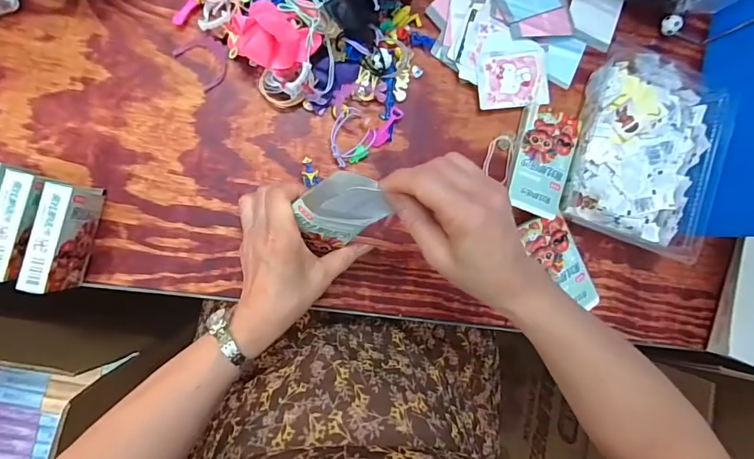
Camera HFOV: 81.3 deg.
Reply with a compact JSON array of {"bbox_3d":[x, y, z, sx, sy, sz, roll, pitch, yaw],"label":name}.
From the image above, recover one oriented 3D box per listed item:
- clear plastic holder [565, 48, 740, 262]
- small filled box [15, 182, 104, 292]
[{"bbox_3d":[0.312,-0.103,0.512,0.157,0.055,0.237,17,86,-9],"label":"clear plastic holder"},{"bbox_3d":[-0.281,0.007,0.397,0.023,0.070,0.093,14,87,-9],"label":"small filled box"}]

